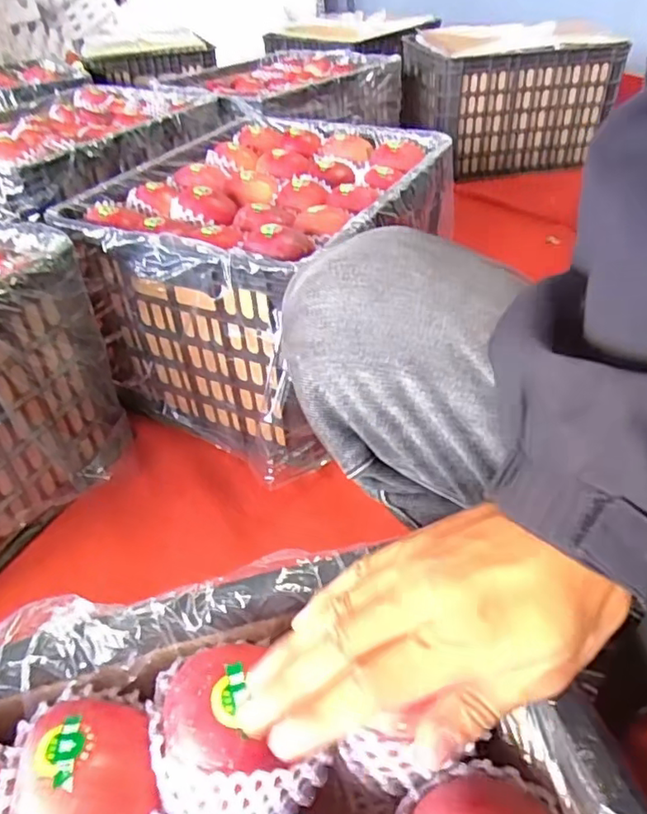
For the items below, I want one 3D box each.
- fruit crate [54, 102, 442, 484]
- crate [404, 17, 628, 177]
[{"bbox_3d":[-0.078,-0.212,0.912,0.378,0.284,0.522,15,43,21],"label":"fruit crate"},{"bbox_3d":[0.502,-0.854,1.654,0.529,0.308,0.323,-10,40,-8],"label":"crate"}]

